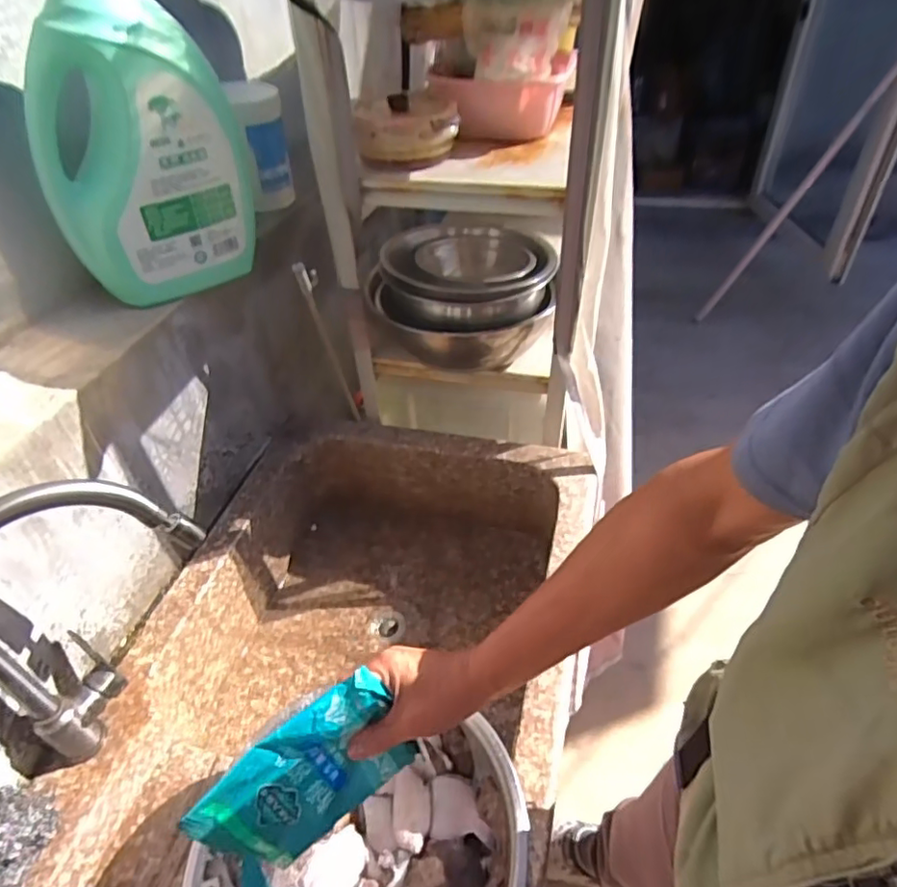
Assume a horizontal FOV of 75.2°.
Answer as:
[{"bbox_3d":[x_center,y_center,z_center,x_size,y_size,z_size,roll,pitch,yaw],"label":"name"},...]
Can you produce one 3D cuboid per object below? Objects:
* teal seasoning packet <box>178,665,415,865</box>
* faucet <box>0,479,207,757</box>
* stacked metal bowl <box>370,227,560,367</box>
[{"bbox_3d":[-0.106,0.259,0.463,0.163,0.121,0.016,-42,30,-7],"label":"teal seasoning packet"},{"bbox_3d":[-0.356,0.160,0.591,0.229,0.325,0.063,-29,47,-24],"label":"faucet"},{"bbox_3d":[0.027,-0.236,0.932,0.270,0.138,0.274,-3,42,3],"label":"stacked metal bowl"}]

